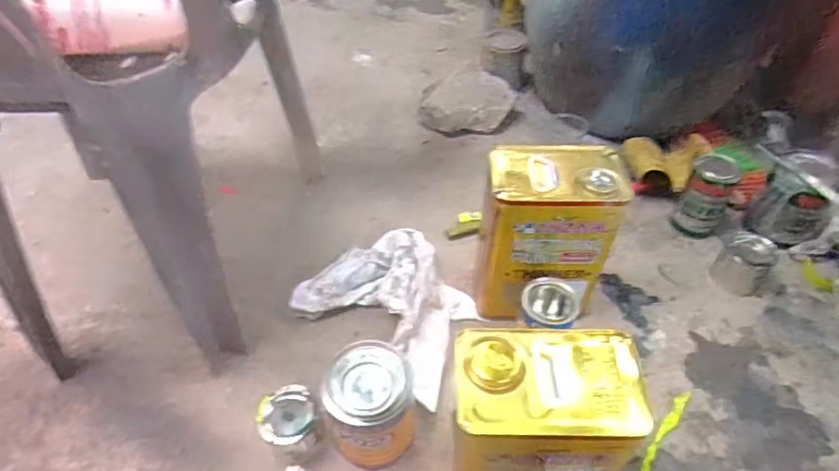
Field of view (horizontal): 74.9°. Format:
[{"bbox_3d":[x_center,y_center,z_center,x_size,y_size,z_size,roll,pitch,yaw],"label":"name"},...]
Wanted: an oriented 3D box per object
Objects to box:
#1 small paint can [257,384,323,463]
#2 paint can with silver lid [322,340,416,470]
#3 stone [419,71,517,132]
[{"bbox_3d":[-0.159,0.236,0.684,0.067,0.070,0.073,0,49,0],"label":"small paint can"},{"bbox_3d":[-0.057,0.206,0.670,0.100,0.139,0.103,0,49,0],"label":"paint can with silver lid"},{"bbox_3d":[0.098,-0.261,1.118,0.193,0.091,0.104,3,49,2],"label":"stone"}]

